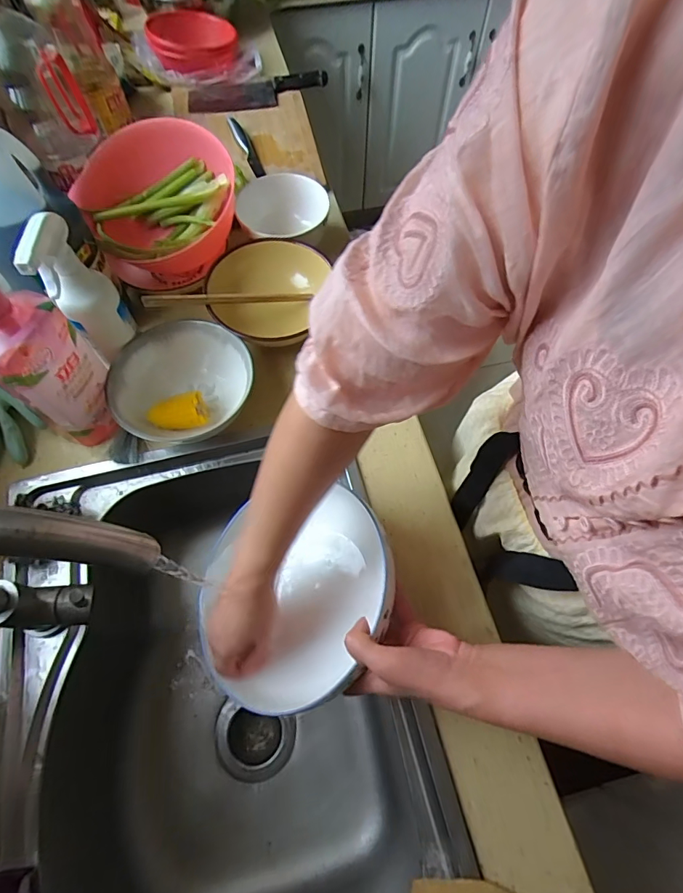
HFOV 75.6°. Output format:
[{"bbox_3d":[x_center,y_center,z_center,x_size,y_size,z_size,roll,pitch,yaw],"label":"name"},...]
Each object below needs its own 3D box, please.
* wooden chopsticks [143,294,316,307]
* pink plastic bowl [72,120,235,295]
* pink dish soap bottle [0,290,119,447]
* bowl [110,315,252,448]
[{"bbox_3d":[-0.144,-0.197,0.590,0.229,0.015,0.010,-12,63,-28],"label":"wooden chopsticks"},{"bbox_3d":[-0.258,-0.350,0.651,0.208,0.110,0.194,-25,111,-7],"label":"pink plastic bowl"},{"bbox_3d":[-0.316,-0.094,0.465,0.059,0.256,0.092,38,70,16],"label":"pink dish soap bottle"},{"bbox_3d":[-0.207,-0.079,0.571,0.173,0.063,0.146,-41,72,-18],"label":"bowl"}]

